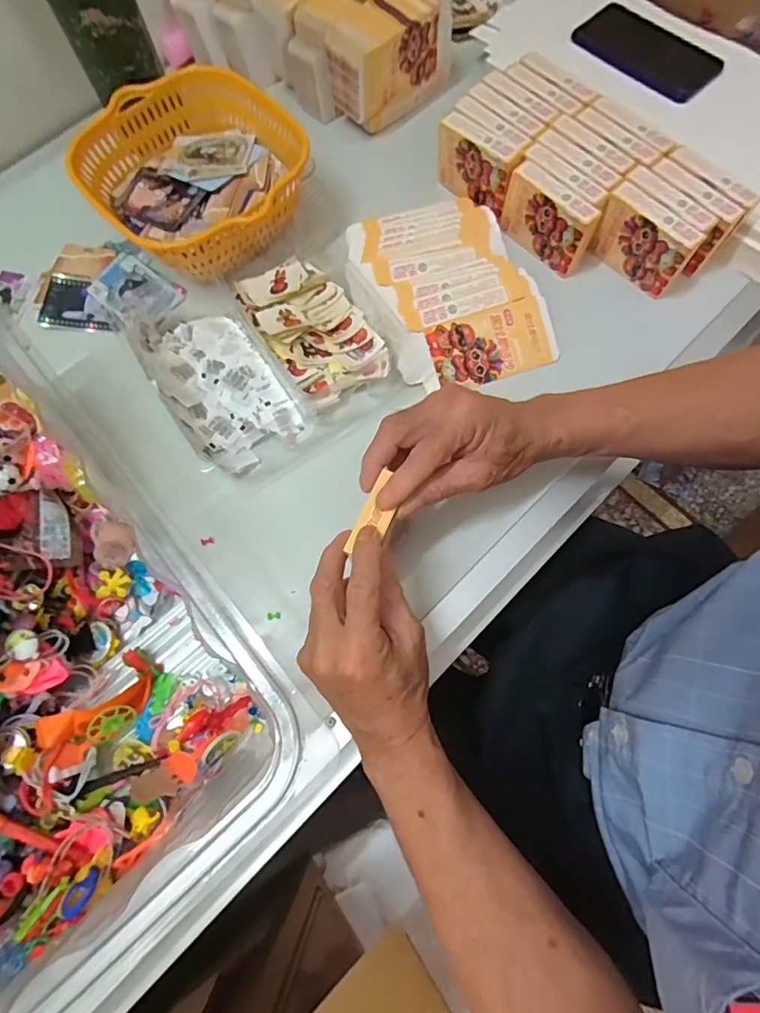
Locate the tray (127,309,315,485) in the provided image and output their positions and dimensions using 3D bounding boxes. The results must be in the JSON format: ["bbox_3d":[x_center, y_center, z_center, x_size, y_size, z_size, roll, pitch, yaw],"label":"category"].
[{"bbox_3d":[-0.147,-0.116,0.439,0.100,0.052,0.182,-34,74,-8],"label":"tray"}]

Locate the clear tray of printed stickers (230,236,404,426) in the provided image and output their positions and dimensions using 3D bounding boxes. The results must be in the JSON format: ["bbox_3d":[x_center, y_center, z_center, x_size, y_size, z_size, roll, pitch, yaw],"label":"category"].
[{"bbox_3d":[-0.055,-0.173,0.465,0.116,0.028,0.175,-28,74,-6],"label":"clear tray of printed stickers"}]

